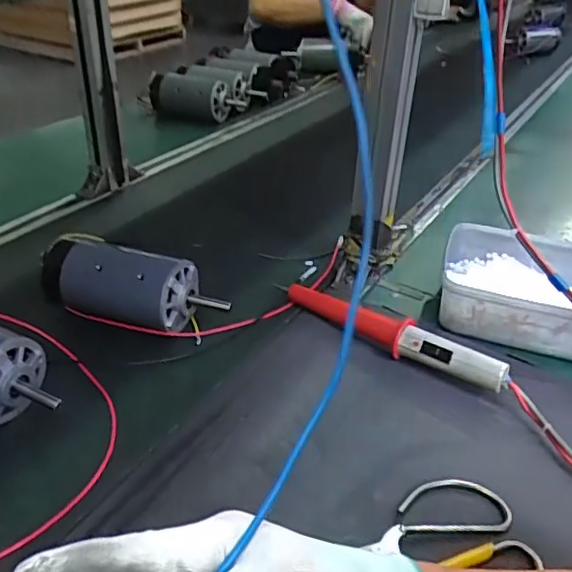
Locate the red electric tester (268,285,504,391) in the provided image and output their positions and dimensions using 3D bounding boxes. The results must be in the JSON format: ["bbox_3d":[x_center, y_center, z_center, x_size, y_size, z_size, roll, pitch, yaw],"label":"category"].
[{"bbox_3d":[0.100,0.044,0.614,0.264,0.044,0.037,24,39,28],"label":"red electric tester"}]

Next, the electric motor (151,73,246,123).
[{"bbox_3d":[-0.194,-0.401,1.260,0.199,0.074,0.083,15,35,16],"label":"electric motor"}]

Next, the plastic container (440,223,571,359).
[{"bbox_3d":[0.285,0.013,0.651,0.222,0.073,0.150,15,36,17],"label":"plastic container"}]

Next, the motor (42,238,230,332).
[{"bbox_3d":[-0.169,0.000,0.641,0.206,0.067,0.075,14,35,15],"label":"motor"}]

